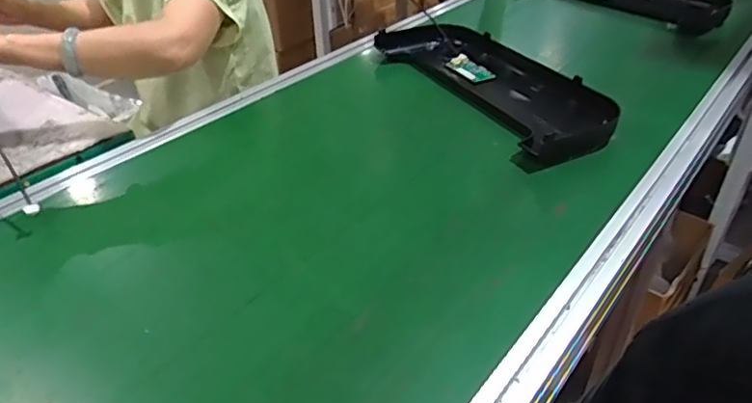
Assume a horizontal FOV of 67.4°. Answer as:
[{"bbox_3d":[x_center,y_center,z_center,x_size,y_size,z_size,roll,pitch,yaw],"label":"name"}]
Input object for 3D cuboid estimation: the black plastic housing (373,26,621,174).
[{"bbox_3d":[0.197,-0.208,0.972,0.209,0.046,0.502,-16,38,-18],"label":"black plastic housing"}]

